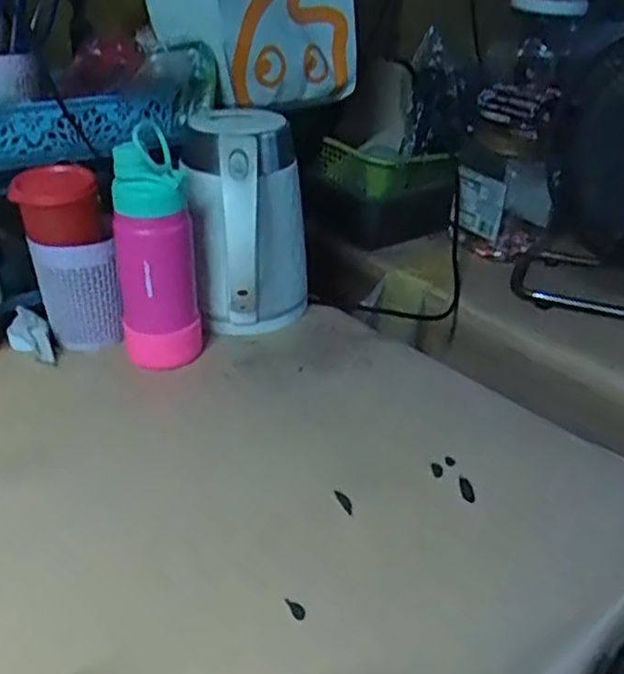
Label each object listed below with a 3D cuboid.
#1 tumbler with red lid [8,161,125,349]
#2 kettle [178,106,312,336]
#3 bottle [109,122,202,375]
[{"bbox_3d":[-0.242,-0.076,0.717,0.084,0.168,0.076,-8,32,-17],"label":"tumbler with red lid"},{"bbox_3d":[-0.067,-0.110,0.748,0.124,0.211,0.127,0,30,-4],"label":"kettle"},{"bbox_3d":[-0.149,-0.077,0.688,0.073,0.214,0.067,-11,33,-21],"label":"bottle"}]

